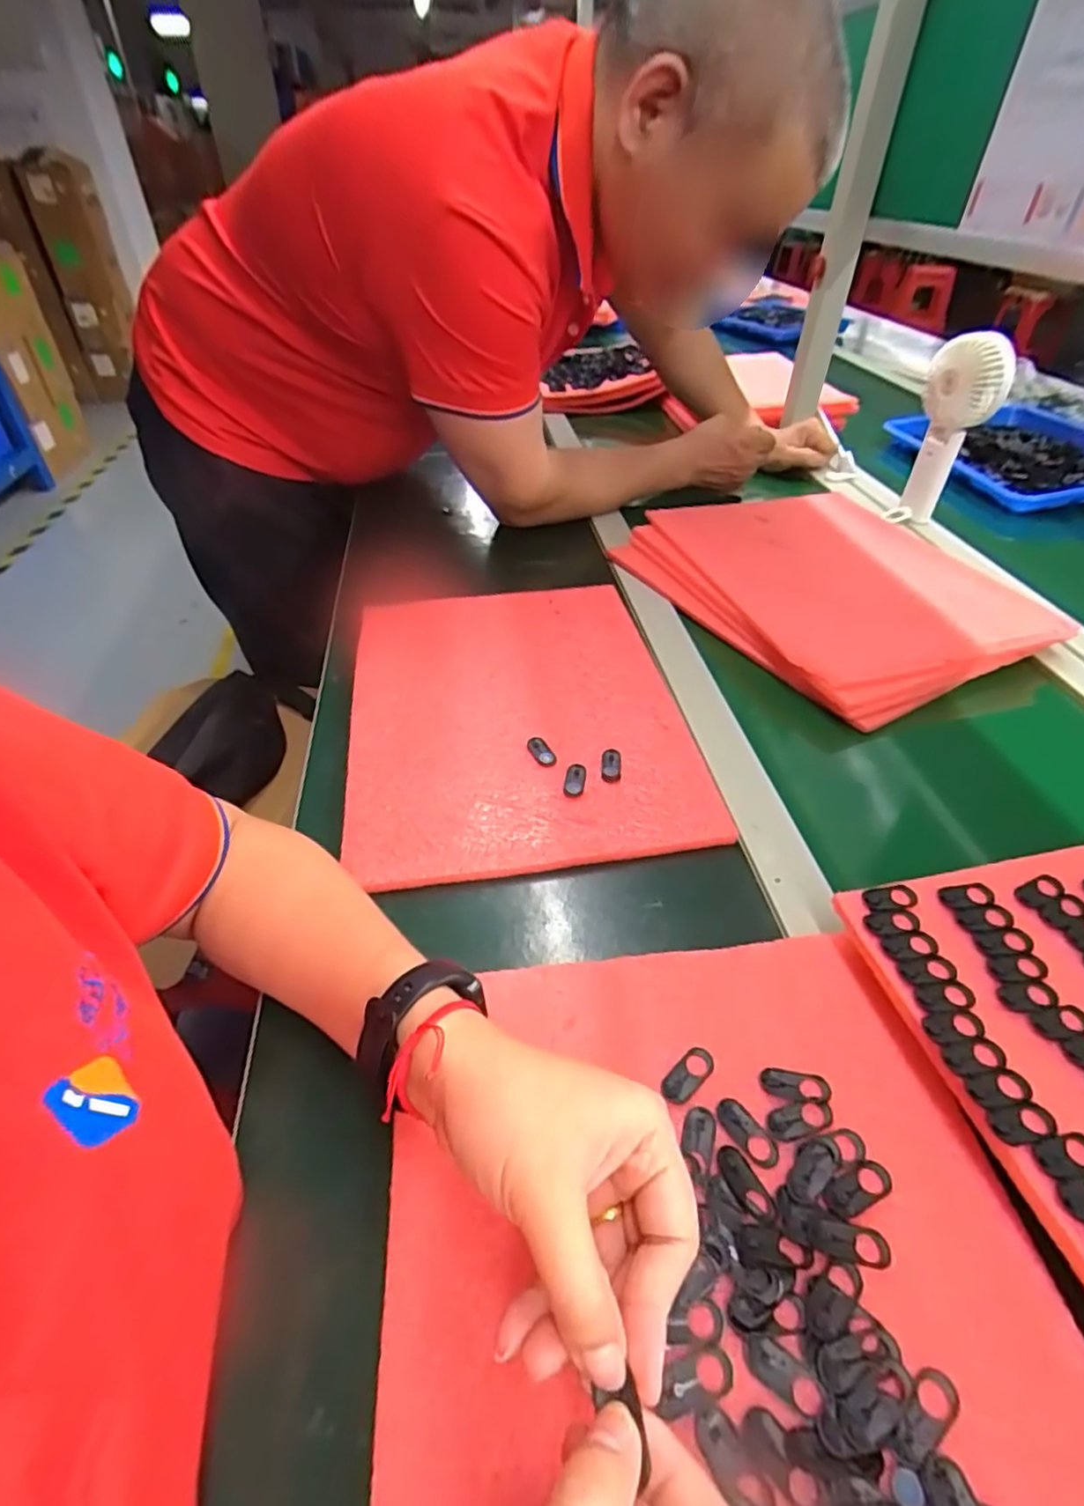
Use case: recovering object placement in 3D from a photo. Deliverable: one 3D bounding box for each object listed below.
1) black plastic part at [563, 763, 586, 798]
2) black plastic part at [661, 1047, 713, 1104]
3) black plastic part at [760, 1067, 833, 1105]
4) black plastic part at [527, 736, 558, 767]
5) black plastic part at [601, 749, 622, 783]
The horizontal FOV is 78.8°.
[{"bbox_3d":[0.023,0.020,0.466,0.014,0.004,0.029,8,43,8],"label":"black plastic part"},{"bbox_3d":[0.071,0.158,0.322,0.030,0.004,0.014,-30,50,-28],"label":"black plastic part"},{"bbox_3d":[0.122,0.159,0.316,0.032,0.004,0.013,9,43,9],"label":"black plastic part"},{"bbox_3d":[0.000,-0.001,0.491,0.014,0.004,0.032,-22,47,-22],"label":"black plastic part"},{"bbox_3d":[0.050,0.009,0.477,0.014,0.004,0.030,5,43,5],"label":"black plastic part"}]

